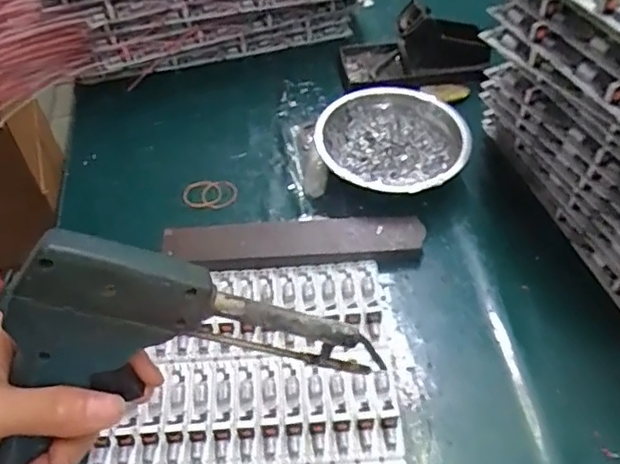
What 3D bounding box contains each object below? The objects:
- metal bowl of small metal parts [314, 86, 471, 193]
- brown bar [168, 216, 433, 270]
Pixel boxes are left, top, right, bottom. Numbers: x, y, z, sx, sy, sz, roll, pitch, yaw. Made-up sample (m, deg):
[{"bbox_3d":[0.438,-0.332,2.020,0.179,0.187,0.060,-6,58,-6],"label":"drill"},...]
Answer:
[{"bbox_3d":[0.071,-0.075,0.503,0.122,0.040,0.118,-2,51,2],"label":"metal bowl of small metal parts"},{"bbox_3d":[-0.012,0.007,0.466,0.202,0.012,0.043,-5,51,-1],"label":"brown bar"}]

